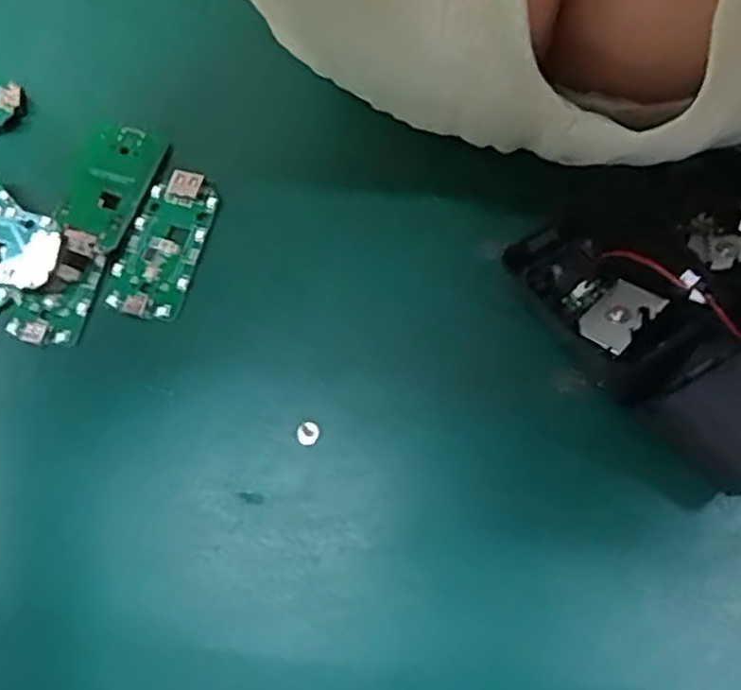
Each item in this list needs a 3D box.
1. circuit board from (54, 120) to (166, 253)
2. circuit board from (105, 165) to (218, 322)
[{"bbox_3d":[-0.108,-0.067,0.311,0.031,0.007,0.058,12,67,11],"label":"circuit board"},{"bbox_3d":[-0.082,-0.041,0.298,0.031,0.010,0.062,13,68,11],"label":"circuit board"}]

